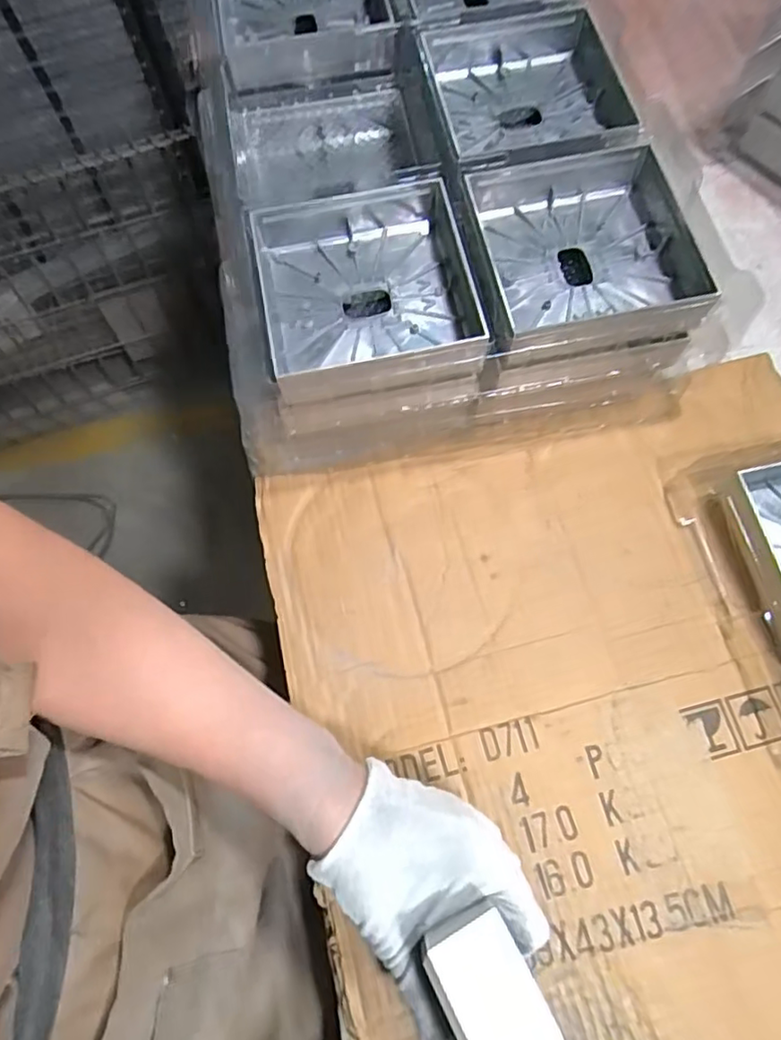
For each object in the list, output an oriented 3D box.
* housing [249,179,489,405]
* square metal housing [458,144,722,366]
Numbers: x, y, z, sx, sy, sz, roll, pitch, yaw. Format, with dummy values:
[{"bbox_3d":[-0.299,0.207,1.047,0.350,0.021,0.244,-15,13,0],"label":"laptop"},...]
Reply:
[{"bbox_3d":[-0.017,-0.154,0.411,0.137,0.043,0.145,-8,70,-2],"label":"housing"},{"bbox_3d":[0.131,-0.183,0.422,0.156,0.037,0.151,-10,70,-2],"label":"square metal housing"}]

